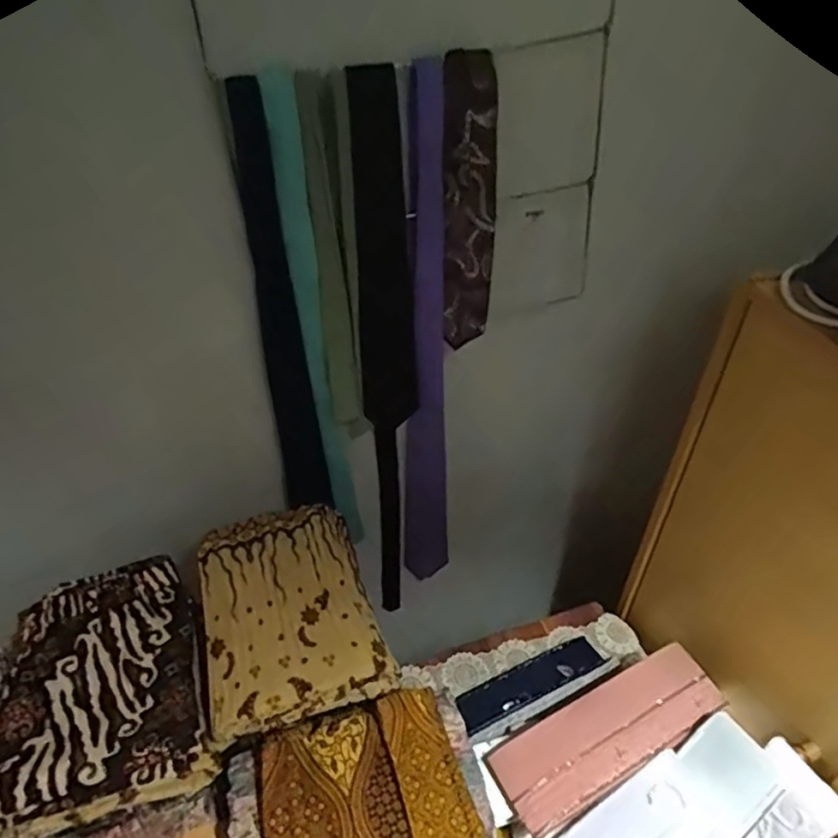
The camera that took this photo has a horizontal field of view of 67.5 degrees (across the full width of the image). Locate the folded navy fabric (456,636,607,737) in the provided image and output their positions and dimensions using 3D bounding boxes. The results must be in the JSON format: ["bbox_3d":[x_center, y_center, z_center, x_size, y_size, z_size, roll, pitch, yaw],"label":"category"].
[{"bbox_3d":[0.157,0.375,0.884,0.233,0.030,0.086,-16,16,-21],"label":"folded navy fabric"}]

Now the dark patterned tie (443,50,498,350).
[{"bbox_3d":[0.062,-0.243,0.749,0.061,0.334,0.019,-8,35,-10],"label":"dark patterned tie"}]

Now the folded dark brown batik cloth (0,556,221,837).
[{"bbox_3d":[-0.349,0.272,0.681,0.204,0.052,0.272,-17,44,-18],"label":"folded dark brown batik cloth"}]

